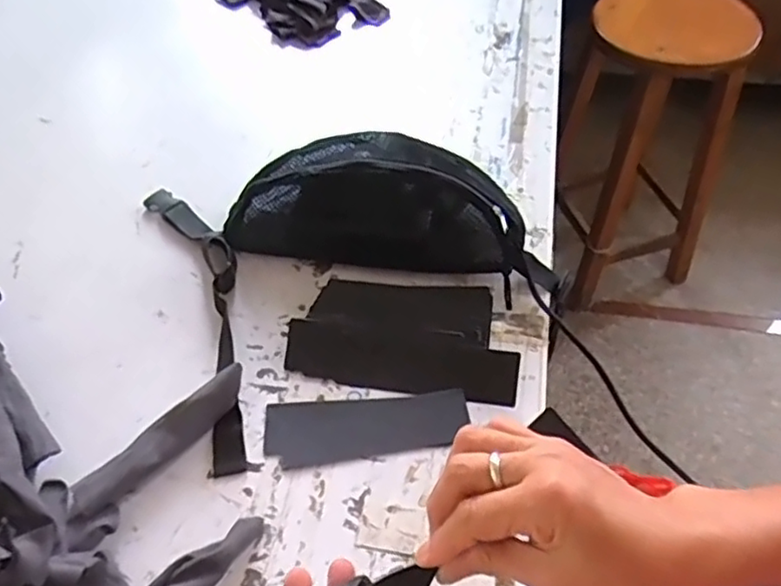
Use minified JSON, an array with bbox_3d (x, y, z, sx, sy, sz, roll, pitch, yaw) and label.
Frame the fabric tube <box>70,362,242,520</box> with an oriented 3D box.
[{"bbox_3d":[-0.174,0.113,0.509,0.027,0.032,0.149,38,62,27],"label":"fabric tube"}]

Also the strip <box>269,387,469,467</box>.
[{"bbox_3d":[-0.019,0.108,0.529,0.158,0.006,0.051,-4,54,1],"label":"strip"}]

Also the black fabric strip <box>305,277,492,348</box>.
[{"bbox_3d":[0.011,0.011,0.585,0.152,0.013,0.063,8,52,11],"label":"black fabric strip"}]

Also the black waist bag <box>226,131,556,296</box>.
[{"bbox_3d":[0.003,-0.100,0.636,0.315,0.091,0.133,9,53,9],"label":"black waist bag"}]

